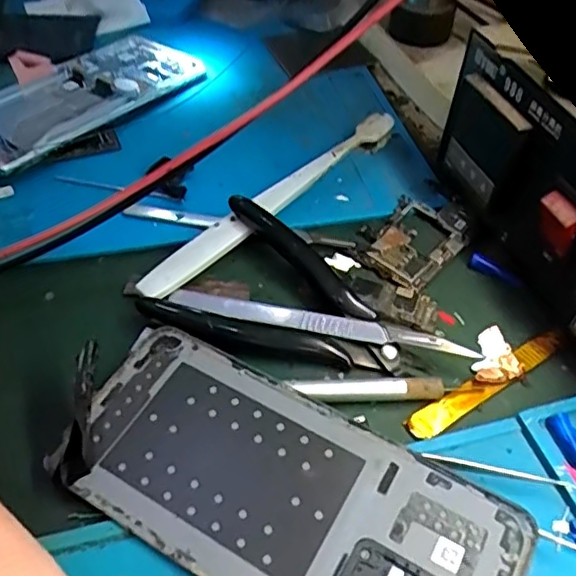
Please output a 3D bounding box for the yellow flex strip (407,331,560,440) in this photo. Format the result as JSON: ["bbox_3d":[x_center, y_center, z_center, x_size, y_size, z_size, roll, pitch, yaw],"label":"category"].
[{"bbox_3d":[0.082,0.038,0.246,0.082,0.004,0.011,-27,61,-24],"label":"yellow flex strip"}]

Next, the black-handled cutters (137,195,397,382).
[{"bbox_3d":[0.001,0.005,0.261,0.099,0.023,0.080,26,50,19],"label":"black-handled cutters"}]

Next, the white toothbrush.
[{"bbox_3d":[-0.004,-0.046,0.304,0.015,0.016,0.179,35,54,26],"label":"white toothbrush"}]

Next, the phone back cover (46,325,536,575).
[{"bbox_3d":[-0.004,0.070,0.204,0.156,0.010,0.070,25,50,19],"label":"phone back cover"}]

